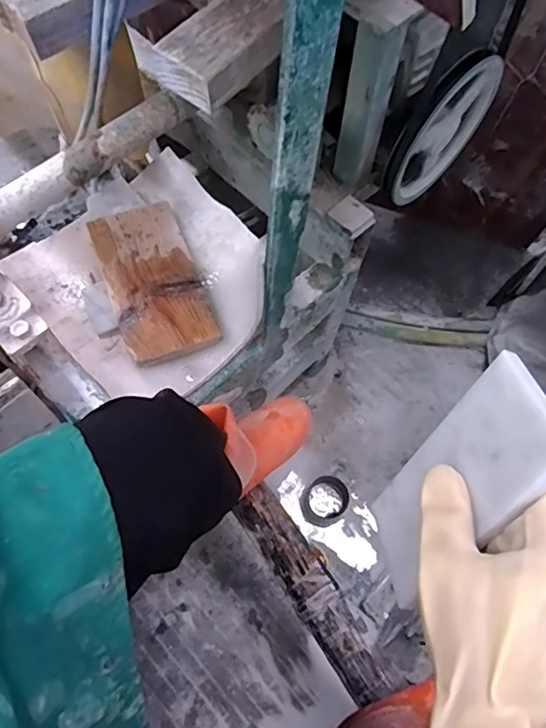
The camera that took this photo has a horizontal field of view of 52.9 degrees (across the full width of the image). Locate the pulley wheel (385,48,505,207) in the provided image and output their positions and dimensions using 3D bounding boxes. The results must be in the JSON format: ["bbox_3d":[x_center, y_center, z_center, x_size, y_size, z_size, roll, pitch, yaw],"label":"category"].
[{"bbox_3d":[0.224,-0.303,0.716,0.194,0.207,0.019,-40,73,-18],"label":"pulley wheel"}]

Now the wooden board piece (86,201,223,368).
[{"bbox_3d":[-0.168,-0.117,0.770,0.121,0.025,0.239,-20,68,-11],"label":"wooden board piece"}]

